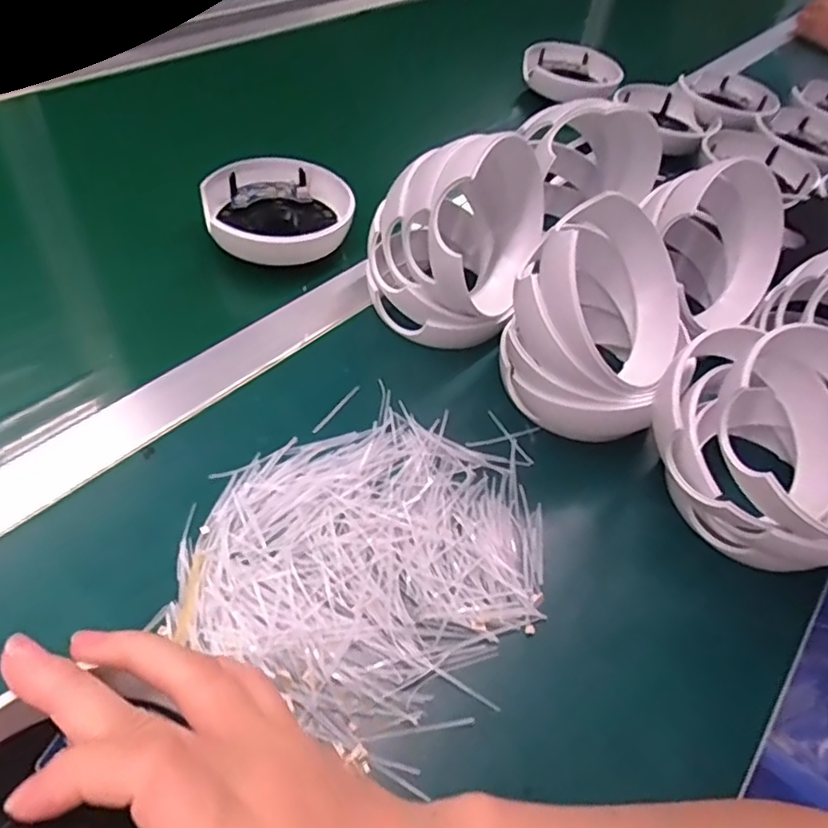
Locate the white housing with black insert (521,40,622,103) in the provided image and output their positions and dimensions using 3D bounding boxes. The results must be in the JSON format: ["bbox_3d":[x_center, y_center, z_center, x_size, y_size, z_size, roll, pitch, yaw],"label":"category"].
[{"bbox_3d":[0.188,-0.409,0.760,0.113,0.034,0.136,17,49,5],"label":"white housing with black insert"}]

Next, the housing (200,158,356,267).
[{"bbox_3d":[-0.109,-0.161,0.512,0.110,0.049,0.106,-11,46,-17],"label":"housing"}]

